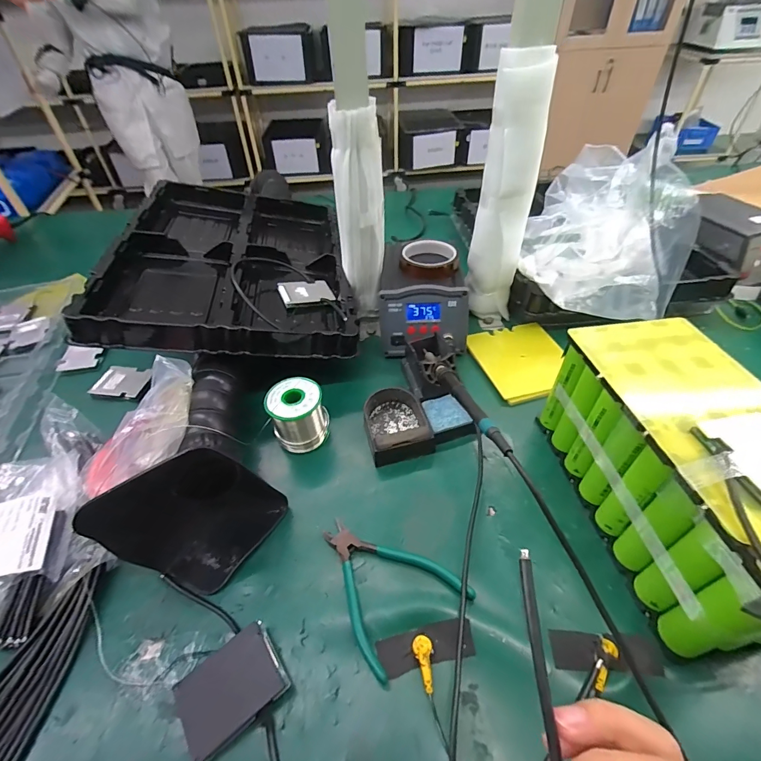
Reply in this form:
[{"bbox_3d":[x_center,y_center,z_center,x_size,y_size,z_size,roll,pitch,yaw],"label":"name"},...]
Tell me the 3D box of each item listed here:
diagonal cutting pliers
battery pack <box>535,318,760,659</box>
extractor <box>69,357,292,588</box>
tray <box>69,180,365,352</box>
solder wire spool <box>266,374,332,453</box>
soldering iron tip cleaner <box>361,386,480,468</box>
[{"bbox_3d":[0.003,0.185,0.384,0.109,0.022,0.142,-28,50,-22],"label":"diagonal cutting pliers"},{"bbox_3d":[0.293,0.080,0.376,0.147,0.150,0.277,-8,46,-4],"label":"battery pack"},{"bbox_3d":[-0.175,0.064,0.438,0.127,0.133,0.274,-1,45,2],"label":"extractor"},{"bbox_3d":[-0.232,-0.211,0.671,0.334,0.063,0.501,4,43,-16],"label":"tray"},{"bbox_3d":[-0.105,0.044,0.506,0.069,0.077,0.065,-2,45,2],"label":"solder wire spool"},{"bbox_3d":[0.042,0.049,0.515,0.132,0.036,0.104,-18,47,-14],"label":"soldering iron tip cleaner"}]

